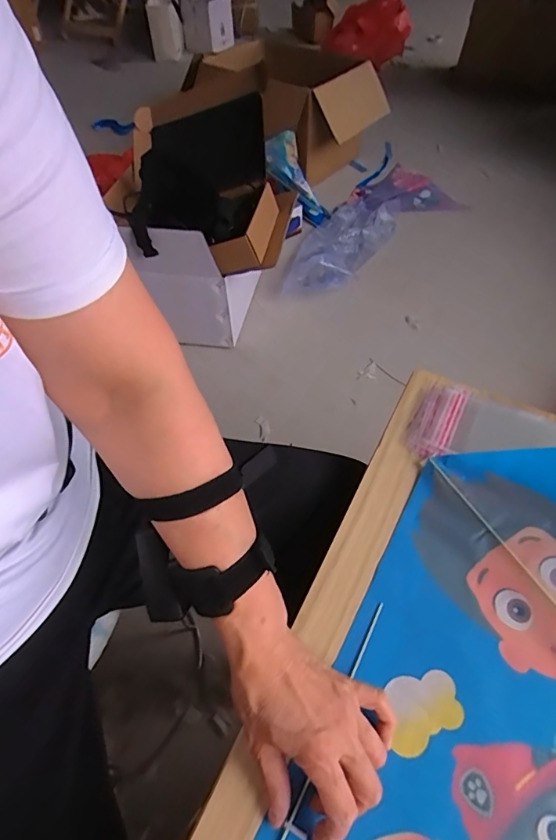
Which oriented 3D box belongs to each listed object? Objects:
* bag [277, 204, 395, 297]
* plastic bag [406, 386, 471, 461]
[{"bbox_3d":[0.215,-0.627,1.652,0.265,0.116,0.653,26,58,19],"label":"bag"},{"bbox_3d":[0.183,0.001,0.545,0.052,0.013,0.113,17,55,16],"label":"plastic bag"}]

